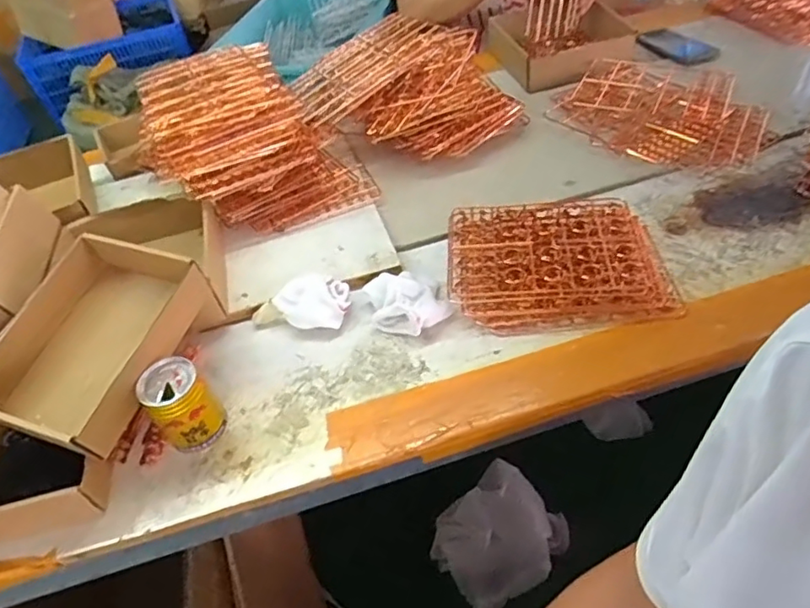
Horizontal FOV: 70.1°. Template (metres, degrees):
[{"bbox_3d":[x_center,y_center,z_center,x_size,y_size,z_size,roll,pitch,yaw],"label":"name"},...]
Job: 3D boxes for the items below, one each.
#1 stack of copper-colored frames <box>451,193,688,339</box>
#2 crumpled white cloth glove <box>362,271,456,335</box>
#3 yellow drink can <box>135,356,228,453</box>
[{"bbox_3d":[0.188,-0.056,0.727,0.263,0.042,0.188,-5,47,4],"label":"stack of copper-colored frames"},{"bbox_3d":[0.001,-0.005,0.710,0.090,0.038,0.101,-26,50,-15],"label":"crumpled white cloth glove"},{"bbox_3d":[-0.232,0.108,0.607,0.064,0.090,0.060,-4,48,5],"label":"yellow drink can"}]

